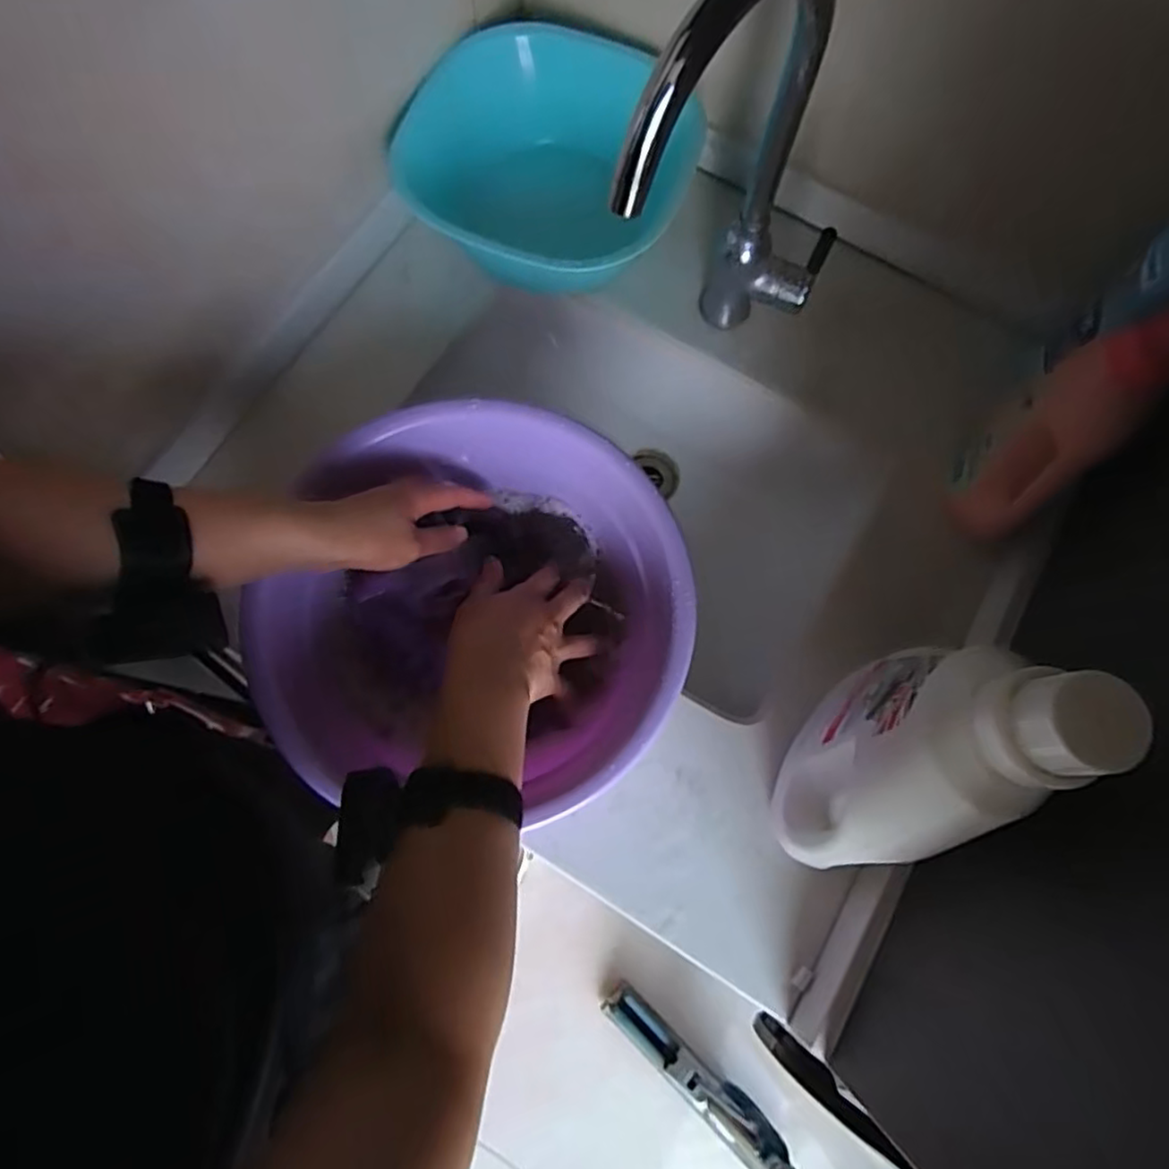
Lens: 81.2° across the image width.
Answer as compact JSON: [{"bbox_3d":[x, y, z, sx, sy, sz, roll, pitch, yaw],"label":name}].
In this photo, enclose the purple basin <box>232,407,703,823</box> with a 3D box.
[{"bbox_3d":[-0.066,0.021,0.556,0.292,0.122,0.284,0,74,0],"label":"purple basin"}]

